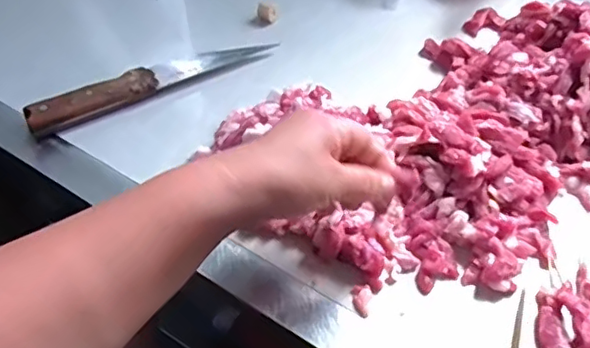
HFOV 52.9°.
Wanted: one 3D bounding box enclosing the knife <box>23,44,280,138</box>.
[{"bbox_3d":[-0.134,-0.094,0.561,0.235,0.021,0.030,-24,57,-19],"label":"knife"}]

